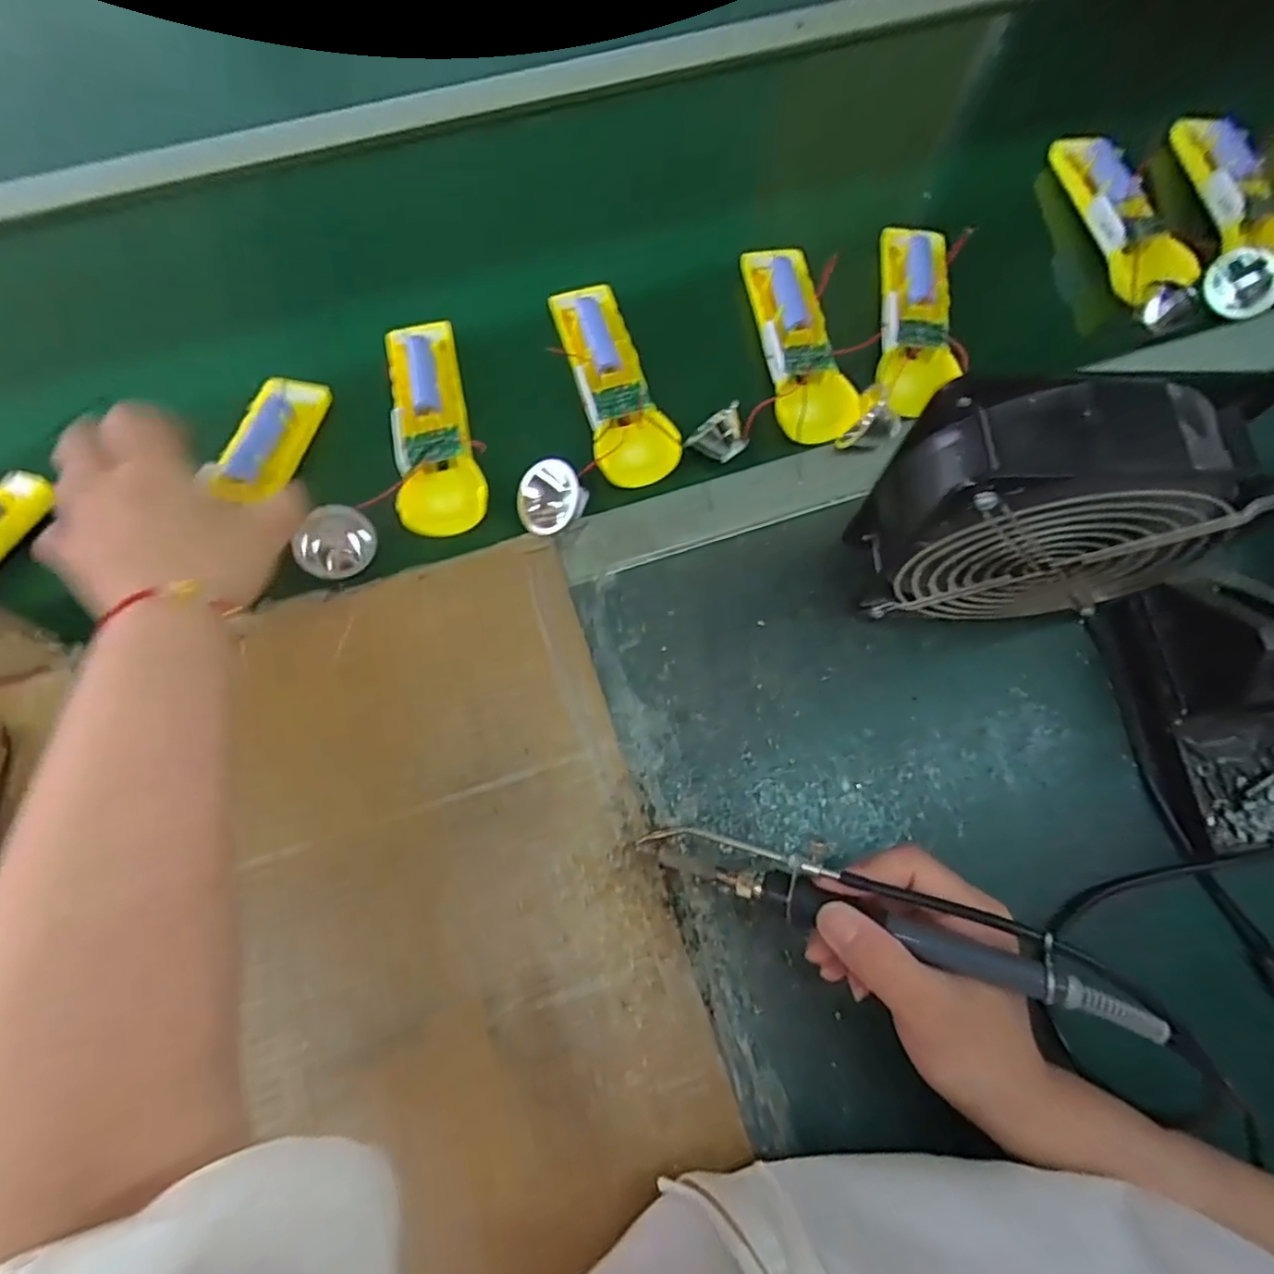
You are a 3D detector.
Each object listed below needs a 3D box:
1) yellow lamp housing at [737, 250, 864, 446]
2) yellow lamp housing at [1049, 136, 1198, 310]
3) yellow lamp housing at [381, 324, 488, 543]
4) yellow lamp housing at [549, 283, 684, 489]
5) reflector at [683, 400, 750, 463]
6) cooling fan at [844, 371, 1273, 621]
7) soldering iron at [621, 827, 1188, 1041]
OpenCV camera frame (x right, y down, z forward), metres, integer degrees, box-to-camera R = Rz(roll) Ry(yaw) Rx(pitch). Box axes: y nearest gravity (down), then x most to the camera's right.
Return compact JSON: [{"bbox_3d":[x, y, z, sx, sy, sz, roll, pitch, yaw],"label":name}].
[{"bbox_3d":[0.109,-0.198,0.422,0.051,0.018,0.153,-6,71,-3],"label":"yellow lamp housing"},{"bbox_3d":[0.328,-0.288,0.432,0.028,0.036,0.150,-14,72,-5],"label":"yellow lamp housing"},{"bbox_3d":[-0.131,-0.137,0.411,0.050,0.024,0.156,-11,71,-5],"label":"yellow lamp housing"},{"bbox_3d":[-0.014,-0.168,0.422,0.051,0.027,0.148,-14,72,-5],"label":"yellow lamp housing"},{"bbox_3d":[0.052,-0.126,0.402,0.034,0.025,0.023,-28,73,-10],"label":"reflector"},{"bbox_3d":[0.188,-0.055,0.312,0.141,0.155,0.058,3,71,0],"label":"cooling fan"},{"bbox_3d":[0.096,0.112,0.267,0.201,0.020,0.029,11,69,27],"label":"soldering iron"}]

